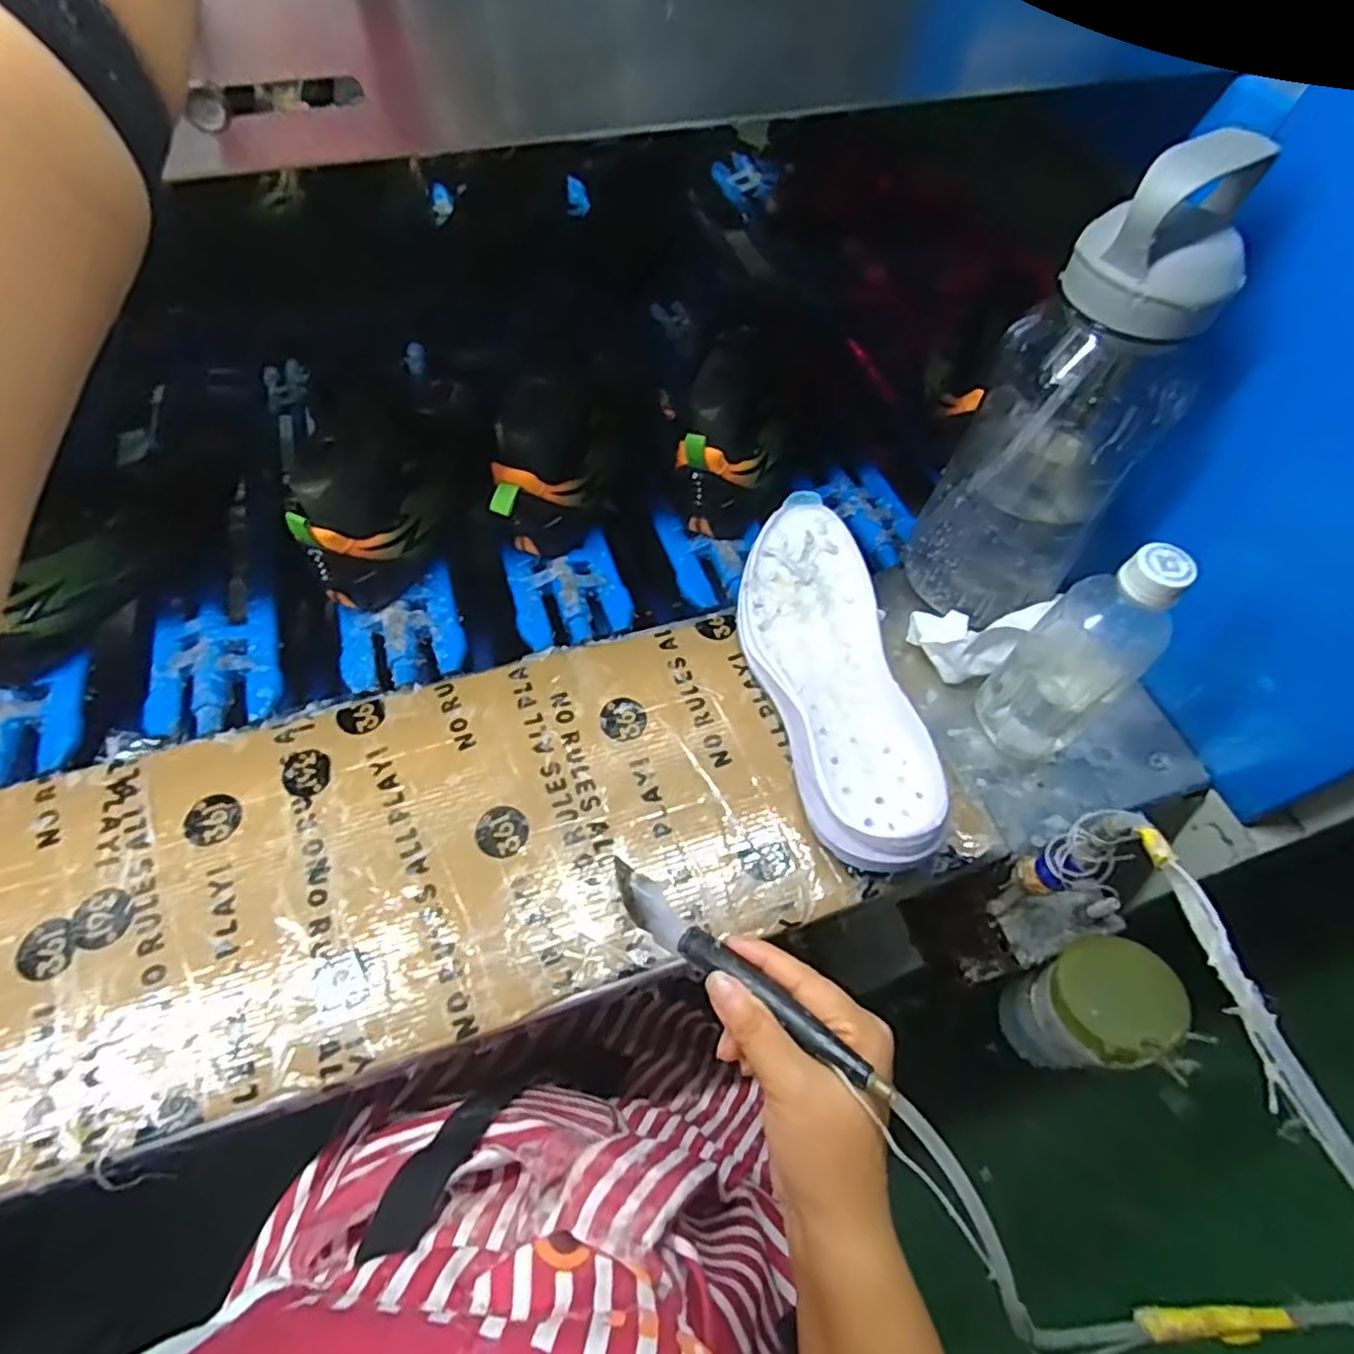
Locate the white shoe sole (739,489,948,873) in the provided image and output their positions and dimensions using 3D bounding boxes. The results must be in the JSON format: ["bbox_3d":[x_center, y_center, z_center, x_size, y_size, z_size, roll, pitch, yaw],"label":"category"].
[{"bbox_3d":[0.106,-0.002,0.495,0.098,0.053,0.270,-6,59,-7],"label":"white shoe sole"}]

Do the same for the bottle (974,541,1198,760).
[{"bbox_3d":[0.249,-0.011,0.440,0.056,0.178,0.064,-31,65,-20],"label":"bottle"}]

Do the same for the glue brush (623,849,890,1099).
[{"bbox_3d":[0.022,0.136,0.333,0.144,0.017,0.019,28,60,31],"label":"glue brush"}]

